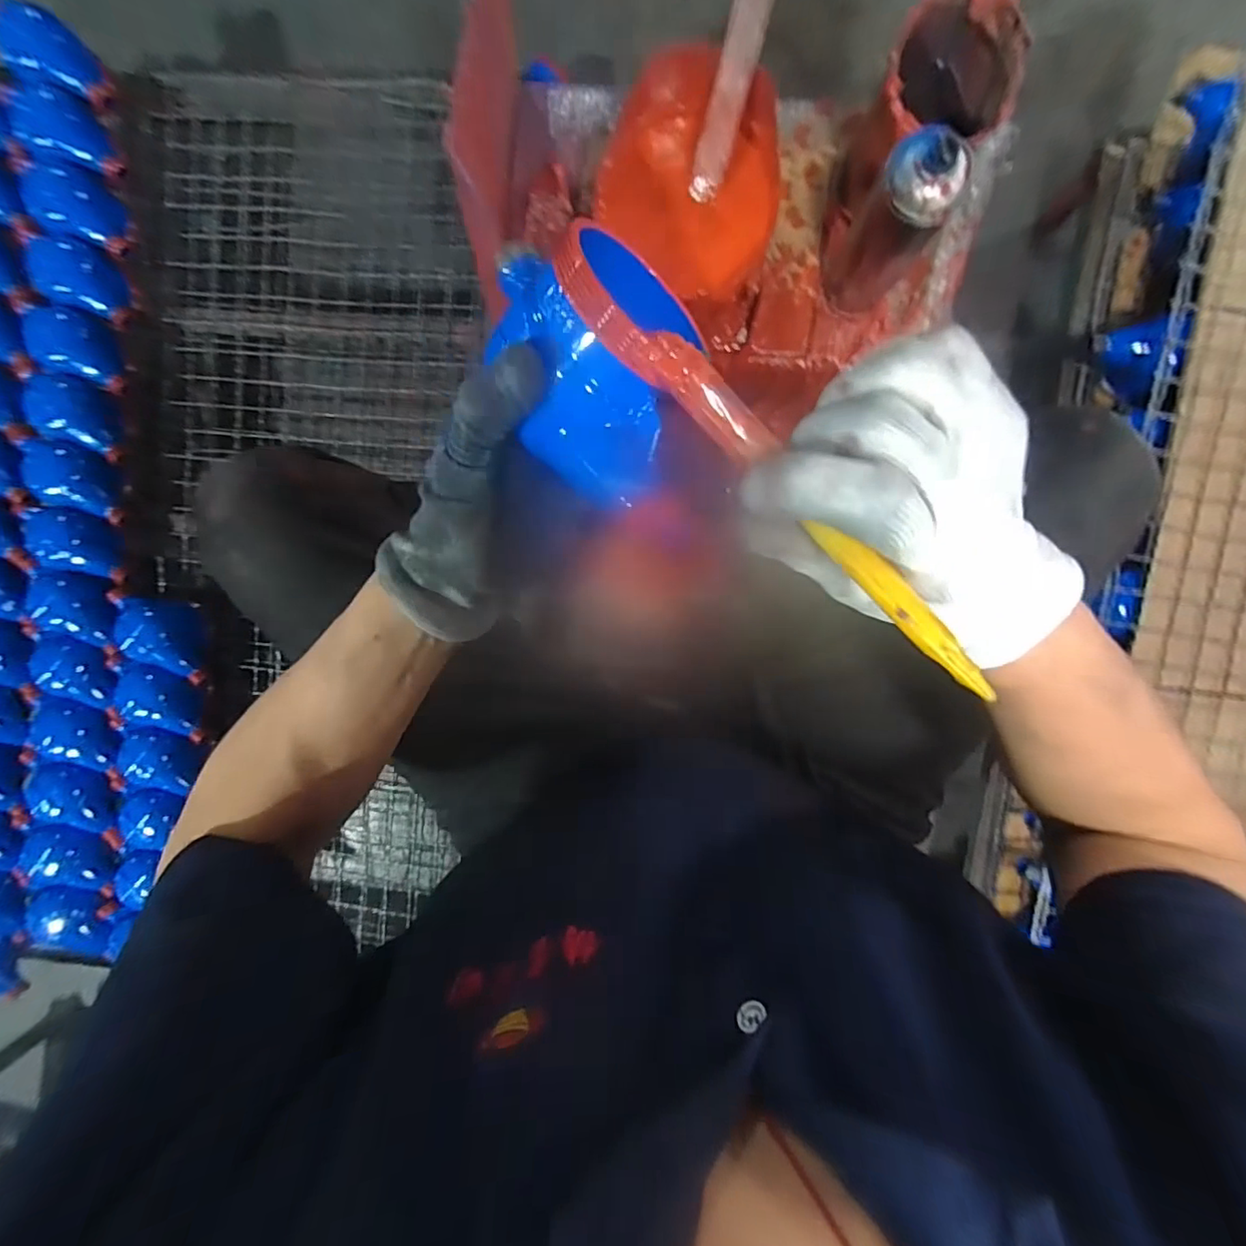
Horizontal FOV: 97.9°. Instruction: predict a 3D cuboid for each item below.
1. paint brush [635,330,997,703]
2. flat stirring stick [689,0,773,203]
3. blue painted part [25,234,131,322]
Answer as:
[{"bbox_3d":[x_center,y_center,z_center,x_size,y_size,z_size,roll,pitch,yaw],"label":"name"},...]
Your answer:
[{"bbox_3d":[0.058,-0.046,0.185,0.021,0.017,0.165,-37,70,7],"label":"paint brush"},{"bbox_3d":[0.086,-0.422,0.417,0.028,0.008,0.157,16,138,-3],"label":"flat stirring stick"},{"bbox_3d":[-0.677,-0.429,0.676,0.089,0.056,0.081,10,95,5],"label":"blue painted part"}]

